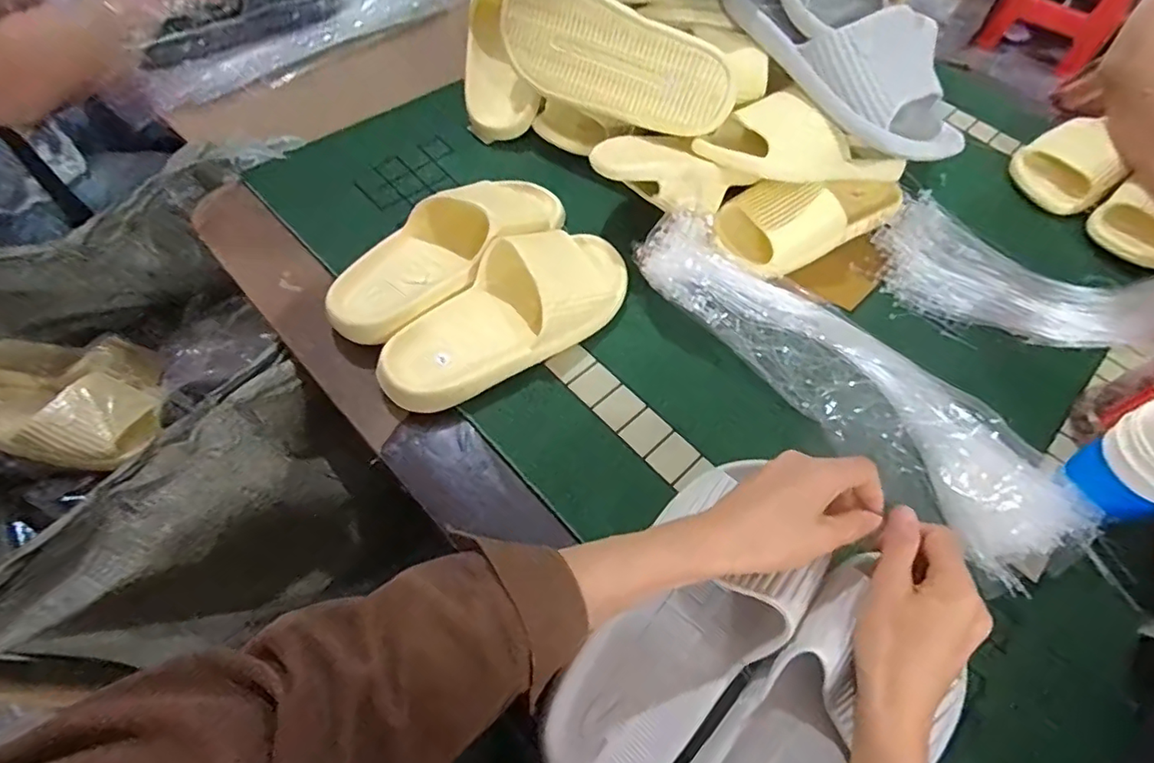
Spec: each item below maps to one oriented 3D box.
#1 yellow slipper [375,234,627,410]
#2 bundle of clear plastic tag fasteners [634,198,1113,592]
[{"bbox_3d":[-0.056,-0.070,0.494,0.251,0.060,0.102,-30,65,-21],"label":"yellow slipper"},{"bbox_3d":[0.230,-0.009,0.487,0.121,0.049,0.411,-37,67,-24],"label":"bundle of clear plastic tag fasteners"}]

